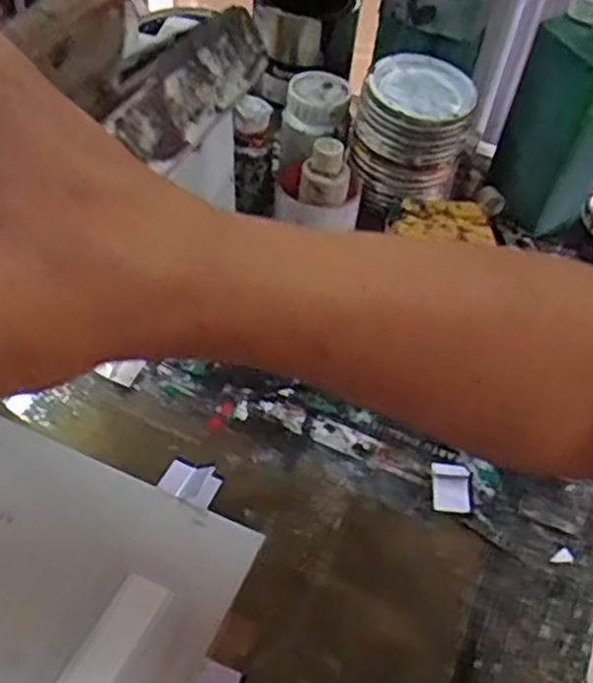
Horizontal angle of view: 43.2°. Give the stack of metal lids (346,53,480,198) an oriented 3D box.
[{"bbox_3d":[0.107,-0.199,0.694,0.103,0.086,0.092,18,48,10],"label":"stack of metal lids"}]

